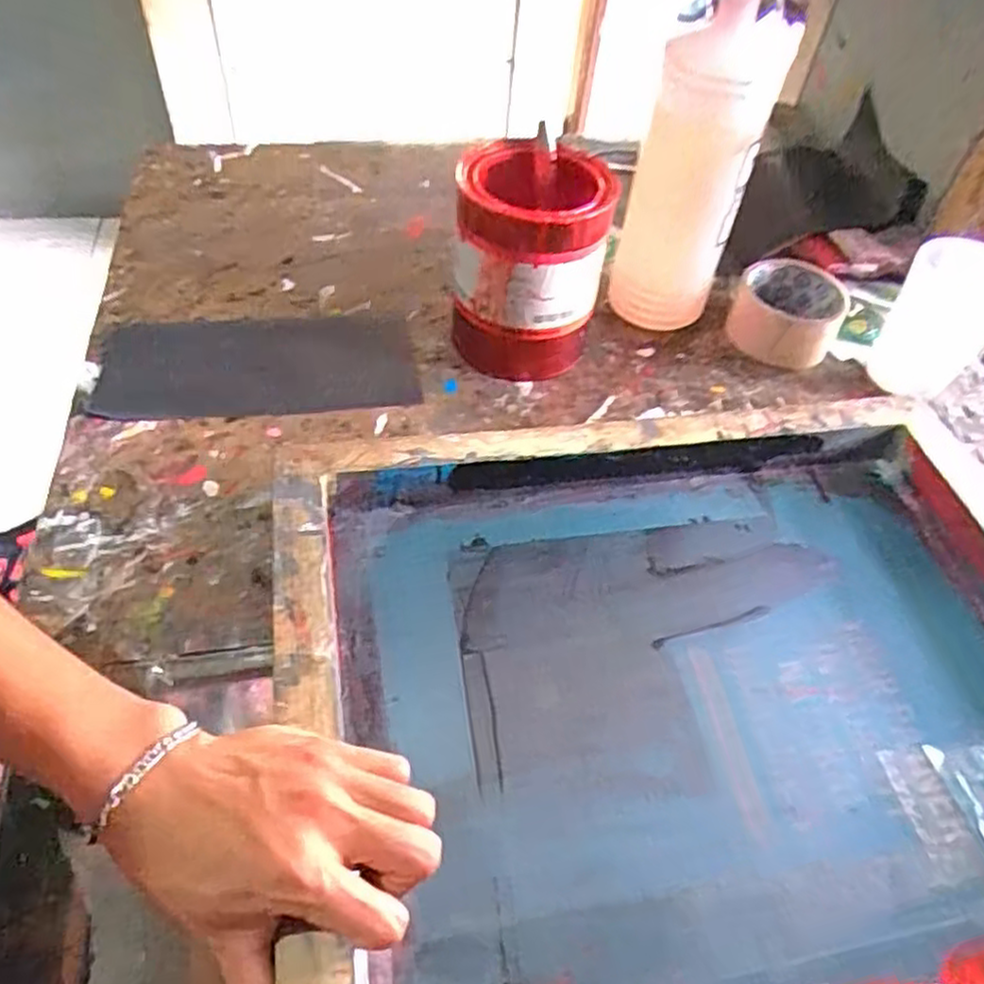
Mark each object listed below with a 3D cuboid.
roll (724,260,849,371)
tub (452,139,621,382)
[{"bbox_3d":[0.241,-0.145,0.604,0.087,0.049,0.083,2,50,-3],"label":"roll"},{"bbox_3d":[0.026,-0.171,0.550,0.107,0.134,0.116,-3,50,-7],"label":"tub"}]

